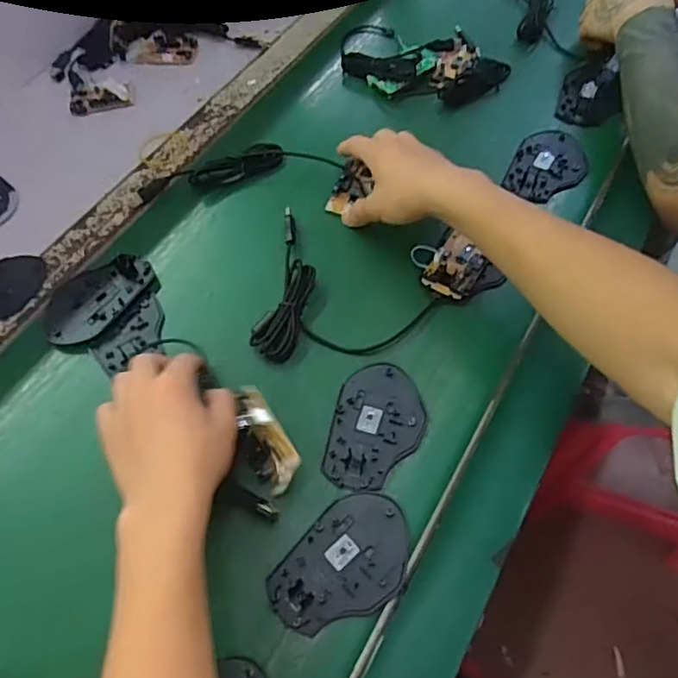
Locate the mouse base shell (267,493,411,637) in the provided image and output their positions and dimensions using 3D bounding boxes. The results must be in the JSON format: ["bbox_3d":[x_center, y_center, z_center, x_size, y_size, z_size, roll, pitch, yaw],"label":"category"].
[{"bbox_3d":[0.005,0.159,0.414,0.072,0.004,0.106,37,66,24],"label":"mouse base shell"}]

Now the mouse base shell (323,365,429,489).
[{"bbox_3d":[0.030,0.068,0.471,0.071,0.004,0.108,9,58,10],"label":"mouse base shell"}]

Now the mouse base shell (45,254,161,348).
[{"bbox_3d":[-0.227,-0.041,0.550,0.075,0.015,0.107,34,65,23],"label":"mouse base shell"}]

